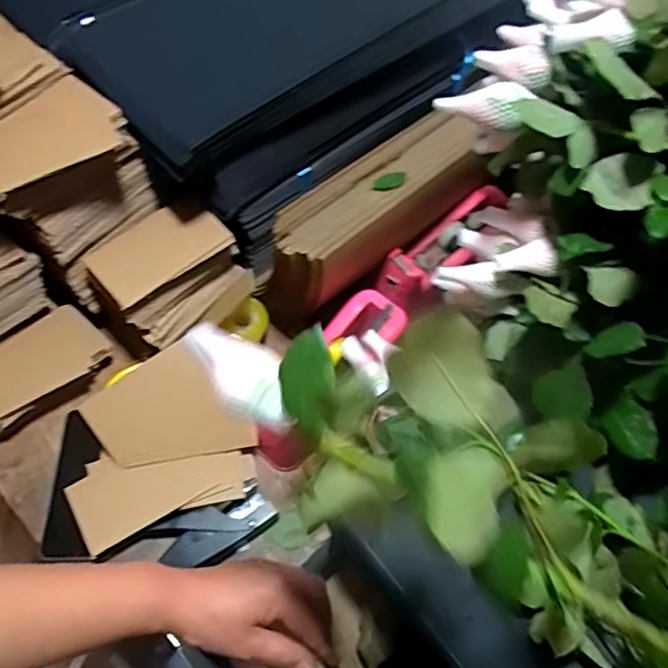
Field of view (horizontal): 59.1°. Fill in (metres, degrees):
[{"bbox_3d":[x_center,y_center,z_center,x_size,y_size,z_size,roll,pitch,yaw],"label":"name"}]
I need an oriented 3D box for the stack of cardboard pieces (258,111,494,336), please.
[{"bbox_3d":[0.047,-0.122,0.661,0.286,0.137,0.082,-39,70,-22],"label":"stack of cardboard pieces"}]

